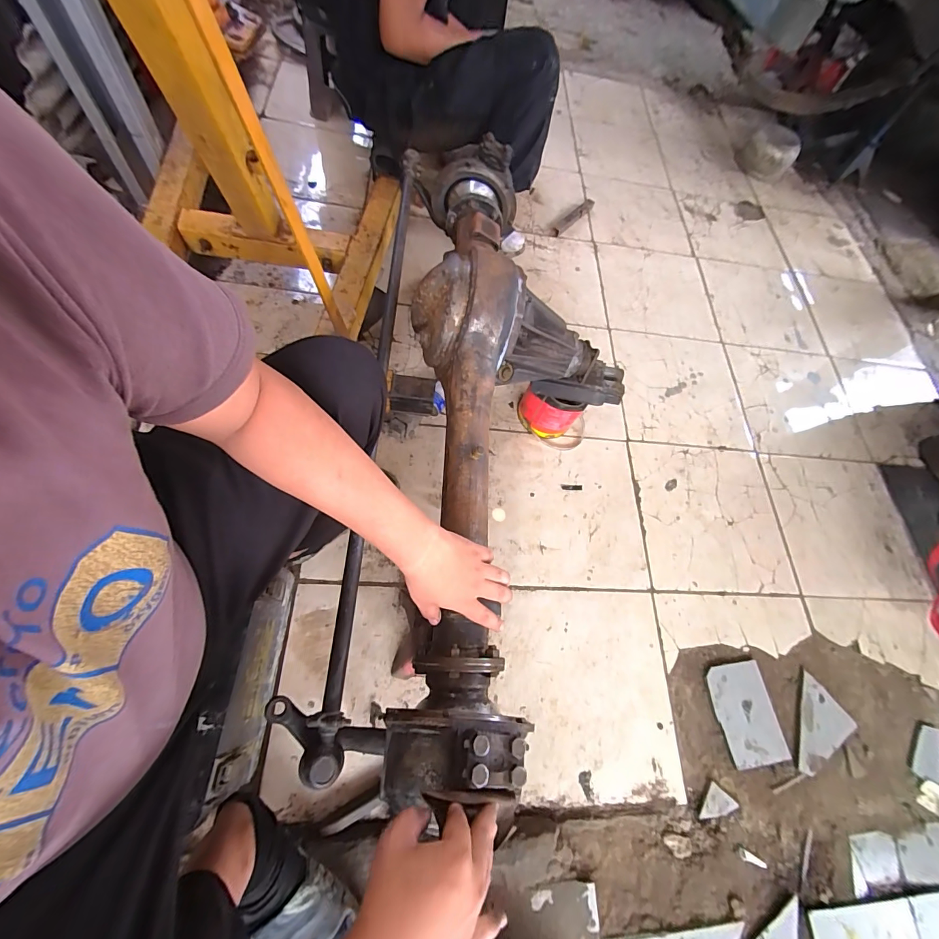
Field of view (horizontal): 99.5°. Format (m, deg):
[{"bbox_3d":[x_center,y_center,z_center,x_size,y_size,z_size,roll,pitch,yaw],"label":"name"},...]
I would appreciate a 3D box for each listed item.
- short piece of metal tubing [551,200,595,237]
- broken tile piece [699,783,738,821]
[{"bbox_3d":[0.373,-0.901,1.421,0.039,0.023,0.222,44,67,11],"label":"short piece of metal tubing"},{"bbox_3d":[0.486,0.664,0.775,0.054,0.012,0.067,39,70,13],"label":"broken tile piece"}]

